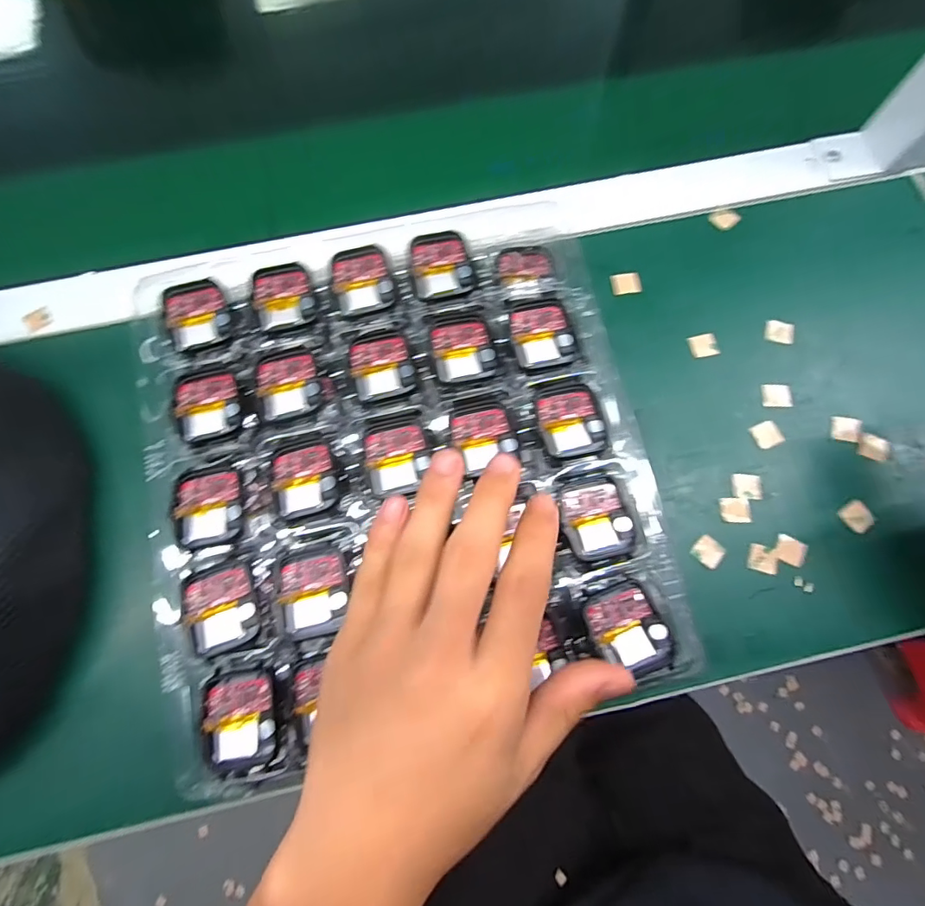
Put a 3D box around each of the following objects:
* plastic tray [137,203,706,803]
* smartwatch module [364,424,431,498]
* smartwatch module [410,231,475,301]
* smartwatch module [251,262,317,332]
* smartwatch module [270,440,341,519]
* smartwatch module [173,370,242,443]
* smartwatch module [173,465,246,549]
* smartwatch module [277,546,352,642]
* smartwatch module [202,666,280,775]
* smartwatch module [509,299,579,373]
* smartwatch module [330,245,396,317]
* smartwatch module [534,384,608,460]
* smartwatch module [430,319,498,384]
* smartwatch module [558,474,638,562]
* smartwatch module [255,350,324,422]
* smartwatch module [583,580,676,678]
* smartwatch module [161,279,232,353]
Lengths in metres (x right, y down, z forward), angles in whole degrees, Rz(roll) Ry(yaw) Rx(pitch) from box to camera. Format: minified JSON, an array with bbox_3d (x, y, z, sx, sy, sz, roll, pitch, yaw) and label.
[{"bbox_3d":[-0.029,0.000,0.276,0.275,0.028,0.279,-14,79,-4],"label":"plastic tray"},{"bbox_3d":[-0.036,0.004,0.272,0.034,0.004,0.037,-12,75,-3],"label":"smartwatch module"},{"bbox_3d":[-0.013,-0.115,0.297,0.035,0.004,0.041,-10,75,-3],"label":"smartwatch module"},{"bbox_3d":[-0.108,-0.095,0.296,0.035,0.004,0.040,-18,76,-5],"label":"smartwatch module"},{"bbox_3d":[-0.086,0.014,0.269,0.036,0.010,0.040,-12,75,-3],"label":"smartwatch module"},{"bbox_3d":[-0.145,-0.028,0.279,0.037,0.004,0.040,-14,75,-4],"label":"smartwatch module"},{"bbox_3d":[-0.135,0.028,0.264,0.036,0.011,0.042,-14,75,-4],"label":"smartwatch module"},{"bbox_3d":[-0.075,0.072,0.255,0.034,0.013,0.042,-14,75,-4],"label":"smartwatch module"},{"bbox_3d":[-0.107,0.131,0.239,0.036,0.010,0.046,-9,75,-3],"label":"smartwatch module"},{"bbox_3d":[0.047,-0.069,0.288,0.035,0.004,0.041,-12,75,-3],"label":"smartwatch module"},{"bbox_3d":[-0.061,-0.105,0.298,0.035,0.004,0.042,-13,75,-4],"label":"smartwatch module"},{"bbox_3d":[0.061,-0.018,0.277,0.036,0.005,0.041,-11,75,-3],"label":"smartwatch module"},{"bbox_3d":[0.001,-0.060,0.285,0.035,0.004,0.037,-10,75,-3],"label":"smartwatch module"},{"bbox_3d":[0.072,0.034,0.263,0.036,0.011,0.043,-14,75,-4],"label":"smartwatch module"},{"bbox_3d":[-0.100,-0.040,0.282,0.035,0.005,0.040,-16,75,-4],"label":"smartwatch module"},{"bbox_3d":[0.084,0.089,0.248,0.034,0.005,0.042,-26,75,0],"label":"smartwatch module"},{"bbox_3d":[-0.158,-0.084,0.292,0.035,0.004,0.044,-19,76,-5],"label":"smartwatch module"}]

